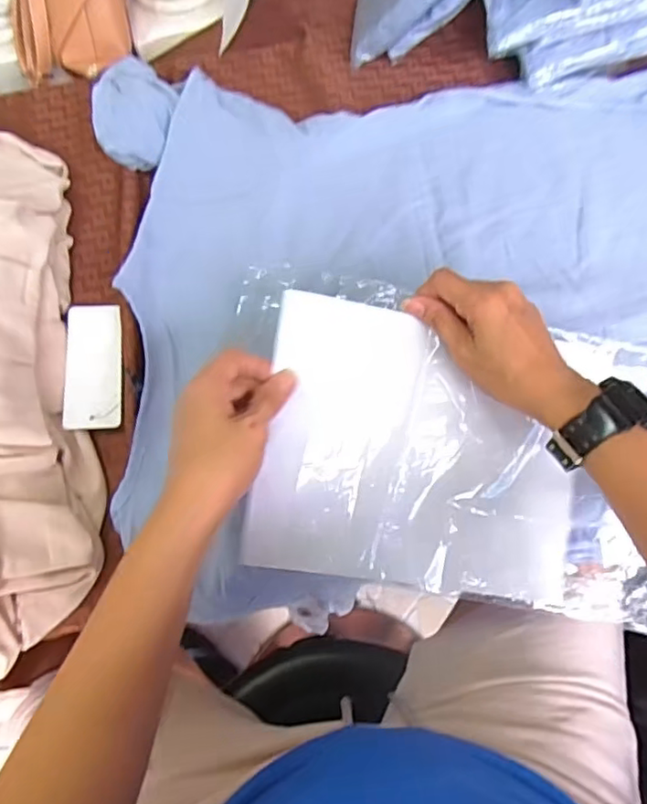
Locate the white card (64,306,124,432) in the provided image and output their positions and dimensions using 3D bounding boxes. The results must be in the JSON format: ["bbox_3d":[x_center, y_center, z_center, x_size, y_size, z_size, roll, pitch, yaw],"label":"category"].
[{"bbox_3d":[-0.201,-0.034,0.519,0.046,0.007,0.125,-4,64,-12],"label":"white card"}]

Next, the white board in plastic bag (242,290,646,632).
[{"bbox_3d":[0.118,0.050,0.458,0.329,0.014,0.199,12,87,-10],"label":"white board in plastic bag"}]

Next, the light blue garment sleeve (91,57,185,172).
[{"bbox_3d":[-0.180,-0.293,0.585,0.073,0.059,0.136,-3,69,2],"label":"light blue garment sleeve"}]

